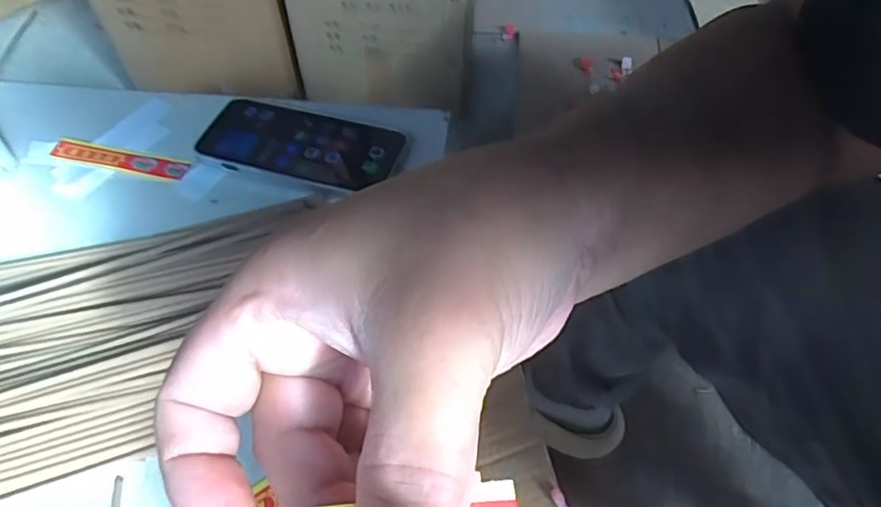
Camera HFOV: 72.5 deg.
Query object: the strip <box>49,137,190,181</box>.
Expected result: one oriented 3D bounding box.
[{"bbox_3d":[-0.259,-0.077,0.489,0.112,0.006,0.023,11,57,1],"label":"strip"}]

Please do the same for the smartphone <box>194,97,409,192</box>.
[{"bbox_3d":[-0.110,-0.088,0.483,0.157,0.014,0.080,11,52,9],"label":"smartphone"}]

